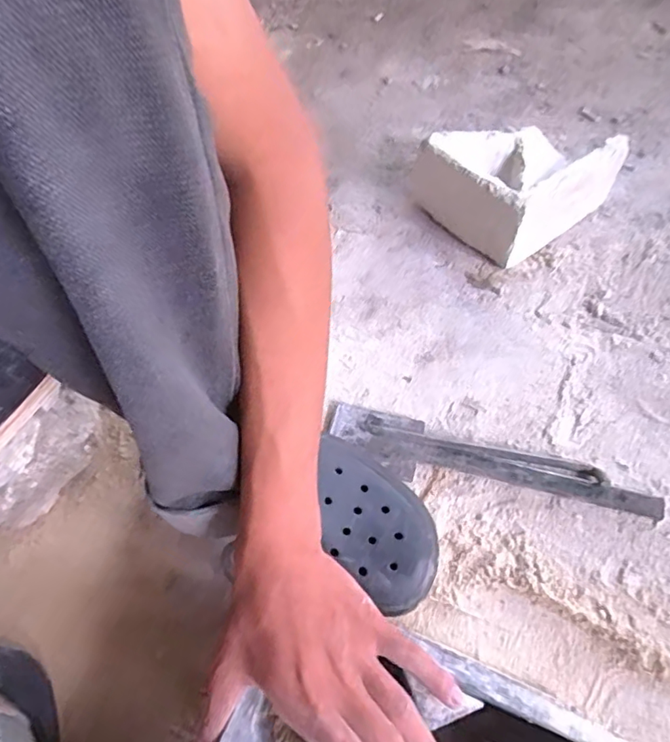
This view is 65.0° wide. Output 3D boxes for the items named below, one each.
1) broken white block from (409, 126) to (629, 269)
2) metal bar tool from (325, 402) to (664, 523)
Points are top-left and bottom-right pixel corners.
[{"bbox_3d":[0.238,-0.254,0.688,0.208,0.106,0.181,-35,64,-17],"label":"broken white block"},{"bbox_3d":[0.149,0.096,0.520,0.322,0.017,0.059,15,61,10],"label":"metal bar tool"}]

